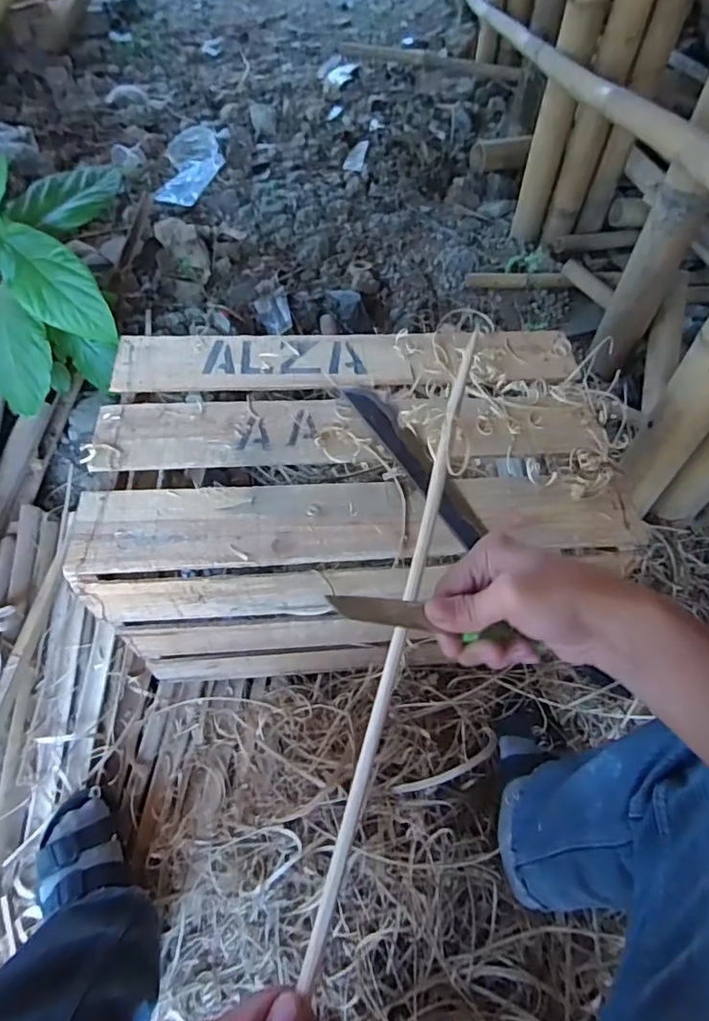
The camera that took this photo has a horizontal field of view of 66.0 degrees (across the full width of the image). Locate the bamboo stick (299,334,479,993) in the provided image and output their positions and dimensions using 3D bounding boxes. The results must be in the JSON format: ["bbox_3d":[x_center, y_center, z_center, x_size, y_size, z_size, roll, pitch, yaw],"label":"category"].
[{"bbox_3d":[0.033,0.051,0.336,0.012,0.008,0.395,15,68,5],"label":"bamboo stick"}]

